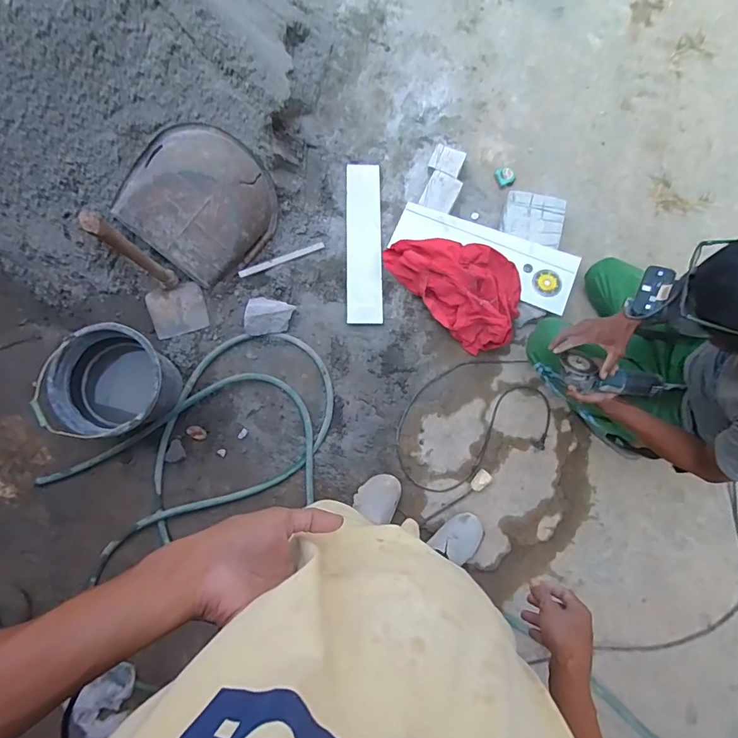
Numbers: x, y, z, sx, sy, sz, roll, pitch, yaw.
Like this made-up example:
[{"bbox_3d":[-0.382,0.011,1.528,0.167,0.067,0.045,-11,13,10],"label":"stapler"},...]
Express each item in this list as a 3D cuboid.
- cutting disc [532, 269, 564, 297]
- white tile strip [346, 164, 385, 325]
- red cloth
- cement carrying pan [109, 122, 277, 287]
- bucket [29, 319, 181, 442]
[{"bbox_3d":[0.565,-0.272,1.445,0.093,0.007,0.088,0,85,-1],"label":"cutting disc"},{"bbox_3d":[-0.014,-0.429,1.530,0.120,0.014,0.568,0,79,0],"label":"white tile strip"},{"bbox_3d":[0.283,-0.275,1.417,0.436,0.172,0.256,41,82,7],"label":"red cloth"},{"bbox_3d":[-0.497,-0.496,1.385,0.385,0.184,0.406,-34,119,21],"label":"cement carrying pan"},{"bbox_3d":[-0.707,0.056,1.298,0.306,0.235,0.309,0,79,0],"label":"bucket"}]

